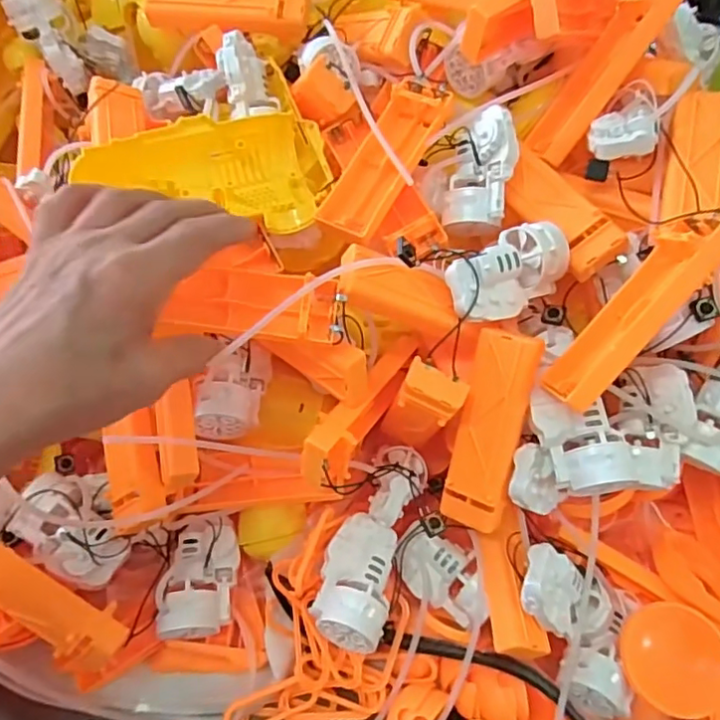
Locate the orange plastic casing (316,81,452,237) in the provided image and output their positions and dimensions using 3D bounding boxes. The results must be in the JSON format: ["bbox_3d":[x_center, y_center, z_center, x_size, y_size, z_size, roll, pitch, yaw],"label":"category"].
[{"bbox_3d":[0.015,-0.117,0.345,0.035,0.018,0.108,26,75,16],"label":"orange plastic casing"}]

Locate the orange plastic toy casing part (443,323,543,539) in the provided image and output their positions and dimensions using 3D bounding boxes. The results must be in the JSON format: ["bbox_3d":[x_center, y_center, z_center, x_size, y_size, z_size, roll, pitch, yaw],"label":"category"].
[{"bbox_3d":[0.072,0.039,0.320,0.034,0.109,0.014,11,13,4],"label":"orange plastic toy casing part"}]

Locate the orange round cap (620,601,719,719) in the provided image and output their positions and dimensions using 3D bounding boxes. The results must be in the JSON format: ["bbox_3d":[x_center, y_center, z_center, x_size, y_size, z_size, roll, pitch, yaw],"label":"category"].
[{"bbox_3d":[0.171,0.162,0.320,0.055,0.010,0.055,2,78,-1],"label":"orange round cap"}]

